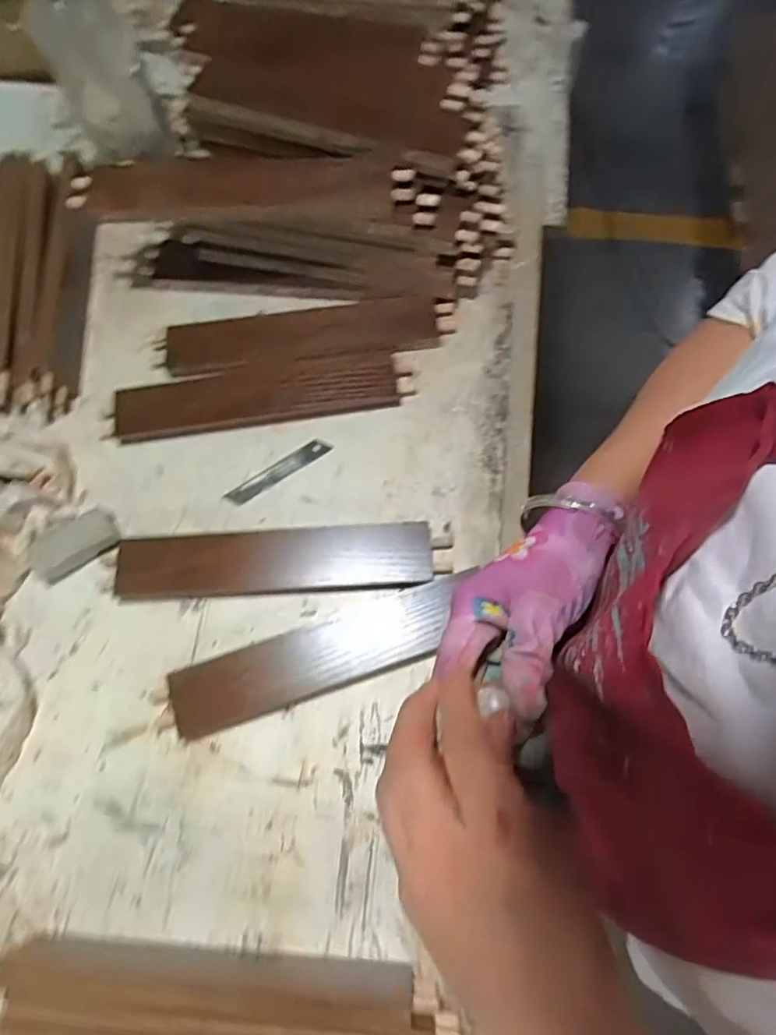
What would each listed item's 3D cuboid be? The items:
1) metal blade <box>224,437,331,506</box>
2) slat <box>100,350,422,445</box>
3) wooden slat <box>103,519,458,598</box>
[{"bbox_3d":[-0.097,-0.040,0.503,0.099,0.004,0.020,-30,70,-4],"label":"metal blade"},{"bbox_3d":[-0.115,-0.110,0.518,0.265,0.019,0.060,-6,69,0],"label":"slat"},{"bbox_3d":[-0.091,0.036,0.464,0.272,0.020,0.052,-4,70,1],"label":"wooden slat"}]

